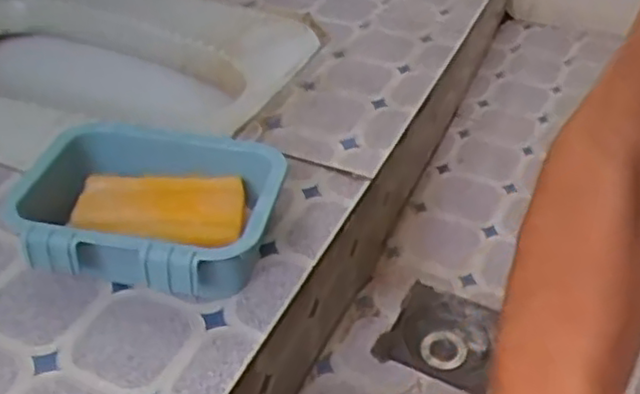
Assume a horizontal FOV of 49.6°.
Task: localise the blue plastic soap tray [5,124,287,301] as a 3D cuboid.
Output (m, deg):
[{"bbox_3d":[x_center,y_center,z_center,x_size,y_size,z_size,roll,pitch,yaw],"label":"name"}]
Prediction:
[{"bbox_3d":[-0.127,0.012,0.500,0.193,0.061,0.143,7,41,6],"label":"blue plastic soap tray"}]

